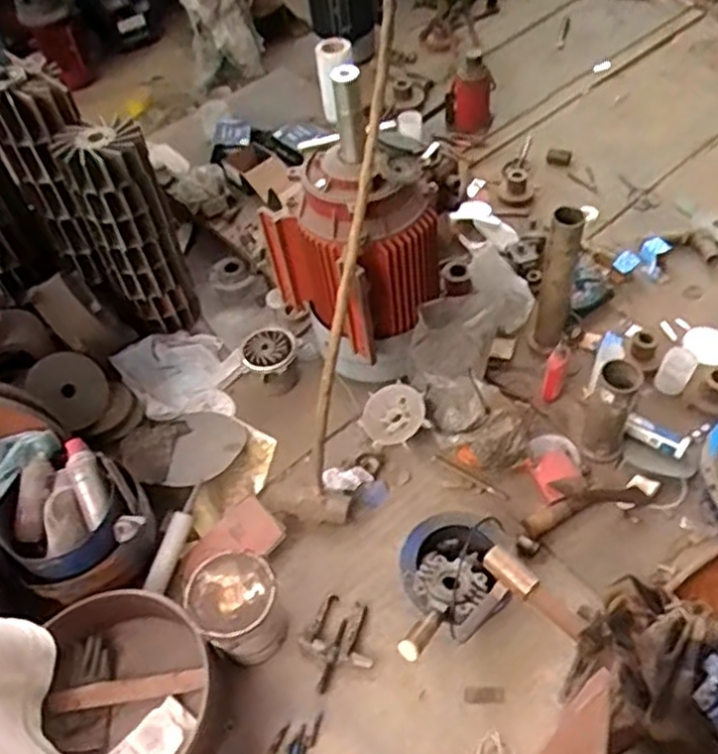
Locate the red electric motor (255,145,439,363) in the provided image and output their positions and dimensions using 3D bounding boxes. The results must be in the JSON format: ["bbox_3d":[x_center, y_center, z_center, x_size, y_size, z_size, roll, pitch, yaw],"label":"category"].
[{"bbox_3d":[-0.004,-0.310,1.663,0.302,0.420,0.317,-34,55,-19],"label":"red electric motor"}]

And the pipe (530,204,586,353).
[{"bbox_3d":[0.489,-0.227,1.753,0.083,0.423,0.081,16,55,18],"label":"pipe"}]

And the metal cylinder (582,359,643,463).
[{"bbox_3d":[0.577,0.087,1.621,0.101,0.288,0.095,19,56,20],"label":"metal cylinder"}]

